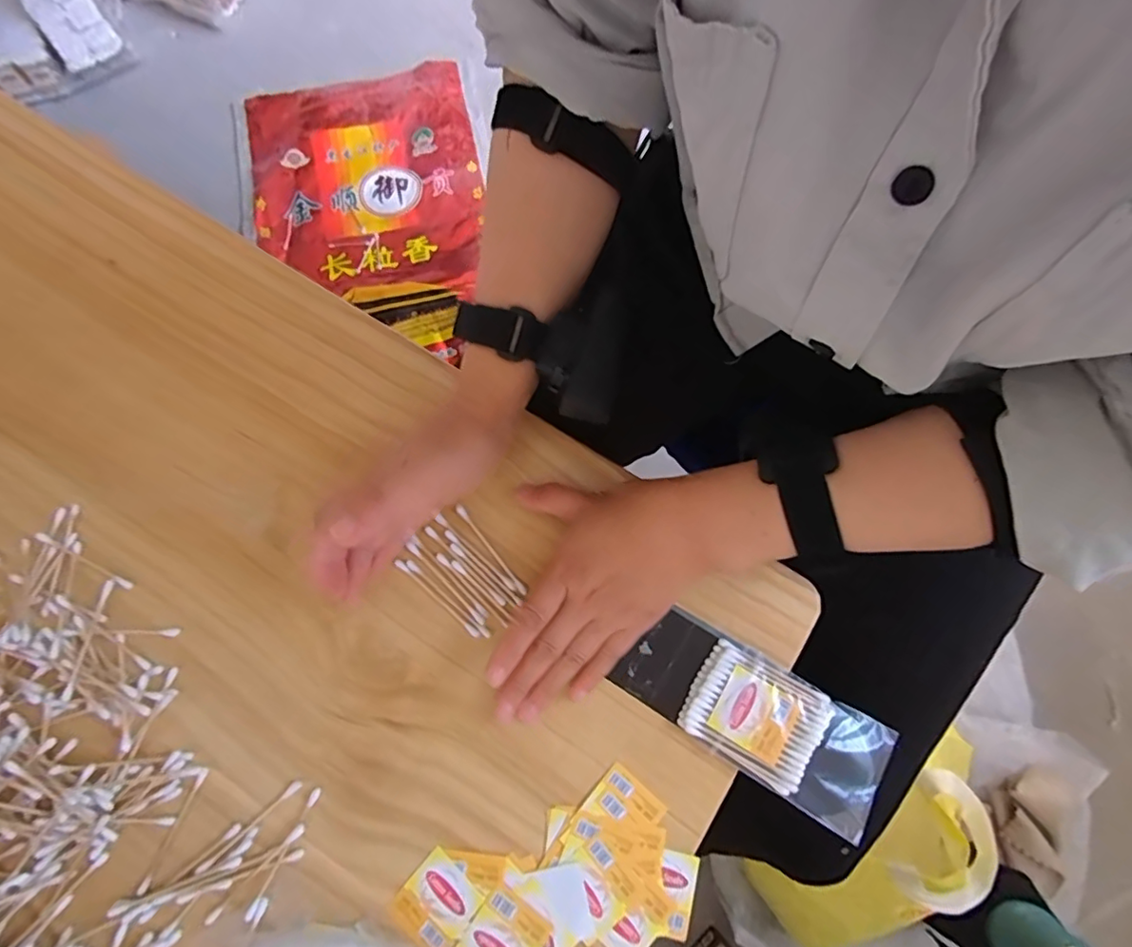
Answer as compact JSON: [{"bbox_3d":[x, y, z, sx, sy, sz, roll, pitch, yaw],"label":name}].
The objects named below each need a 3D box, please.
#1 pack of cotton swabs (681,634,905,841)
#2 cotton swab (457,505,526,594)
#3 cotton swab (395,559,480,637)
[{"bbox_3d":[0.130,0.154,0.325,0.117,0.010,0.065,28,78,7],"label":"pack of cotton swabs"},{"bbox_3d":[-0.048,0.048,0.352,0.005,0.004,0.069,-39,79,-8],"label":"cotton swab"},{"bbox_3d":[-0.081,0.078,0.347,0.070,0.004,0.005,40,80,10],"label":"cotton swab"}]

